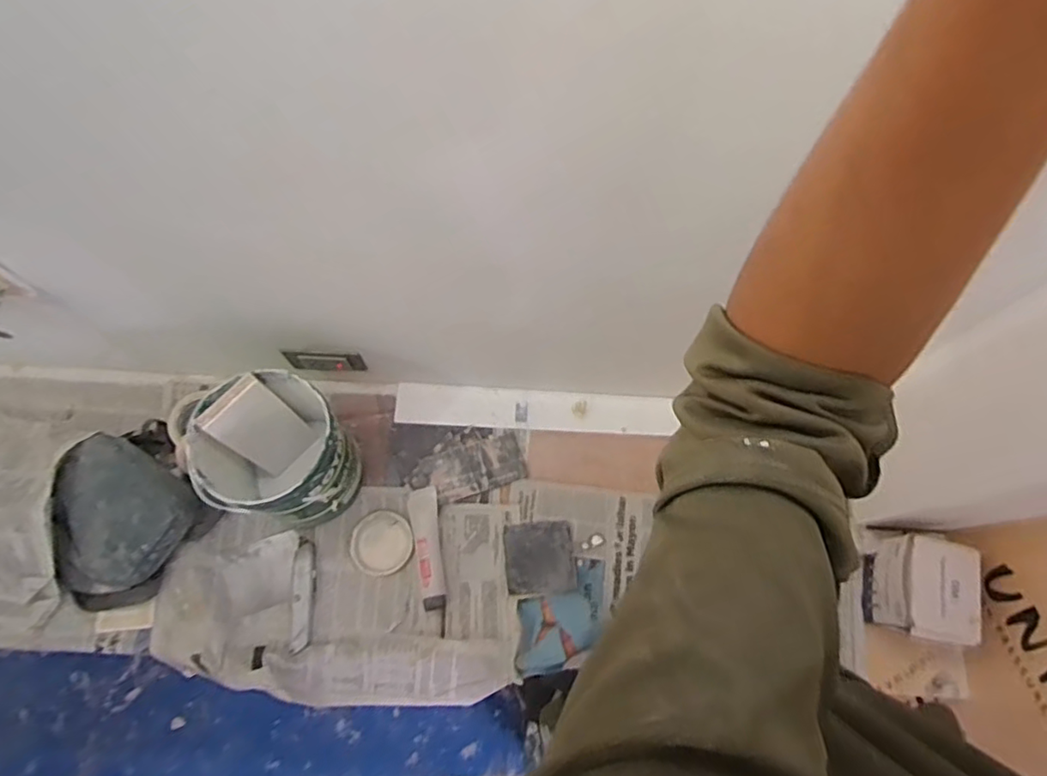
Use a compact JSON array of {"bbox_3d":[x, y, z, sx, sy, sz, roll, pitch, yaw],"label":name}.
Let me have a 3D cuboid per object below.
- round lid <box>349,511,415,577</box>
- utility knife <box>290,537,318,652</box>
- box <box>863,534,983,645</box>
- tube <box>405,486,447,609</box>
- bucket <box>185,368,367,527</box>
[{"bbox_3d":[-0.213,0.234,0.930,0.089,0.012,0.093,0,70,-1],"label":"round lid"},{"bbox_3d":[-0.320,0.298,0.898,0.031,0.013,0.156,17,59,-39],"label":"utility knife"},{"bbox_3d":[0.563,0.288,0.884,0.106,0.123,0.130,10,71,2],"label":"box"},{"bbox_3d":[-0.145,0.235,0.916,0.043,0.029,0.175,-8,71,-4],"label":"tube"},{"bbox_3d":[-0.334,0.097,0.858,0.174,0.234,0.172,0,70,-1],"label":"bucket"}]

